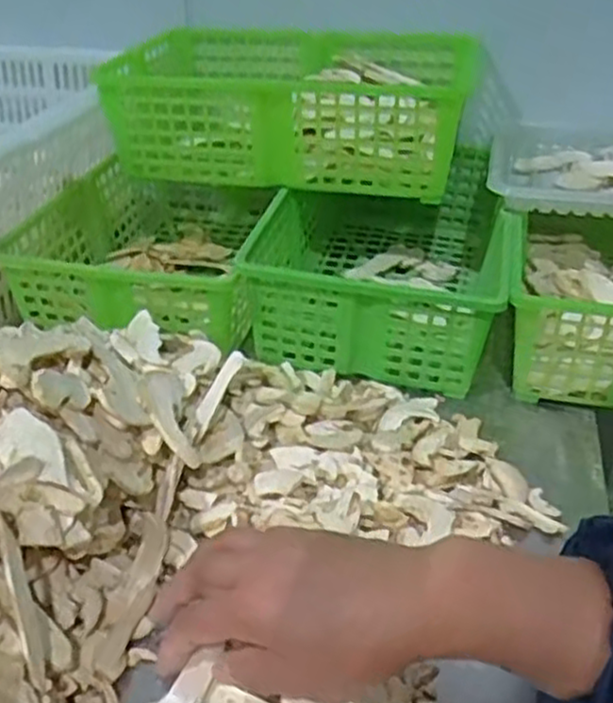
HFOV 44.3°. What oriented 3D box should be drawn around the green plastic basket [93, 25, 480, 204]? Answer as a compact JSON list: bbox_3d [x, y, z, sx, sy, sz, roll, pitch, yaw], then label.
[{"bbox_3d":[-0.019,-0.252,0.761,0.343,0.099,0.226,9,35,11],"label":"green plastic basket"}]

